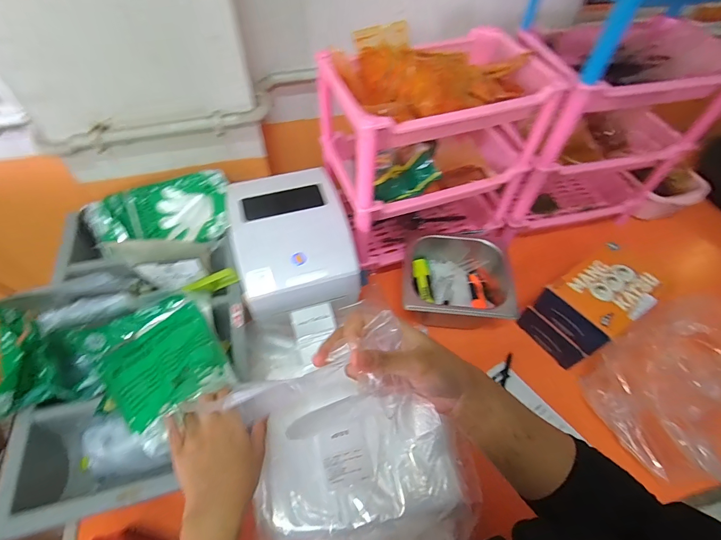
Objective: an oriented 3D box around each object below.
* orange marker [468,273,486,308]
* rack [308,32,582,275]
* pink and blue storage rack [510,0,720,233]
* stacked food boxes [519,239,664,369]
[{"bbox_3d":[0.207,0.034,0.662,0.023,0.010,0.091,6,38,3],"label":"orange marker"},{"bbox_3d":[0.113,-0.185,0.640,0.323,0.342,0.191,-15,55,-12],"label":"rack"},{"bbox_3d":[0.430,-0.280,0.655,0.345,0.479,0.219,-16,56,-12],"label":"pink and blue storage rack"},{"bbox_3d":[0.369,0.064,0.600,0.144,0.115,0.111,-26,59,-19],"label":"stacked food boxes"}]

